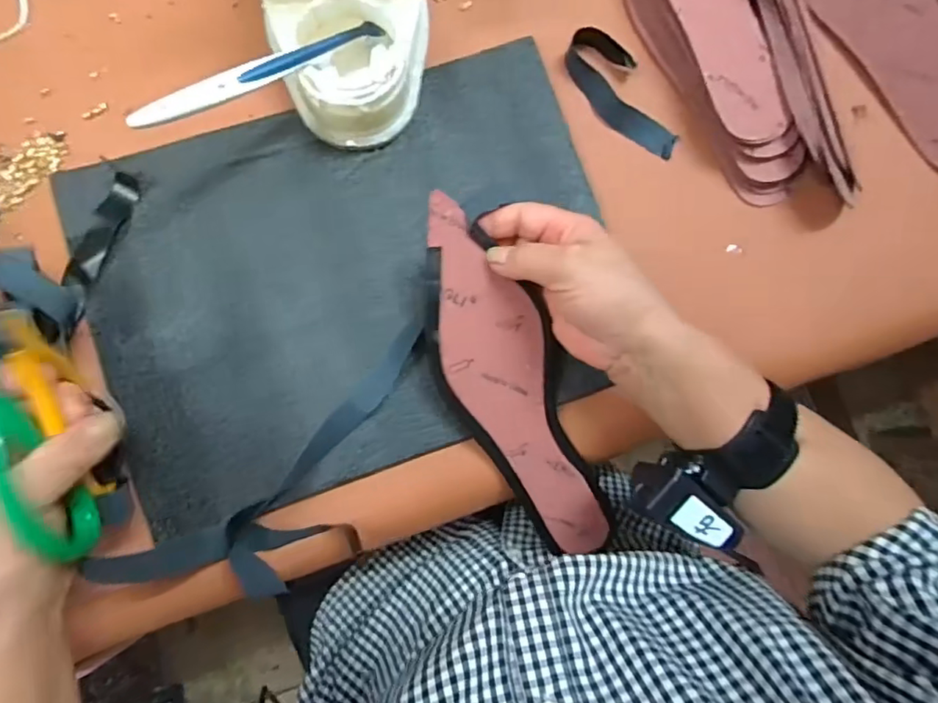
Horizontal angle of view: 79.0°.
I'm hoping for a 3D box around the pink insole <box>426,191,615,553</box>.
[{"bbox_3d":[0.028,0.031,0.363,0.069,0.004,0.254,-28,109,-8],"label":"pink insole"}]

